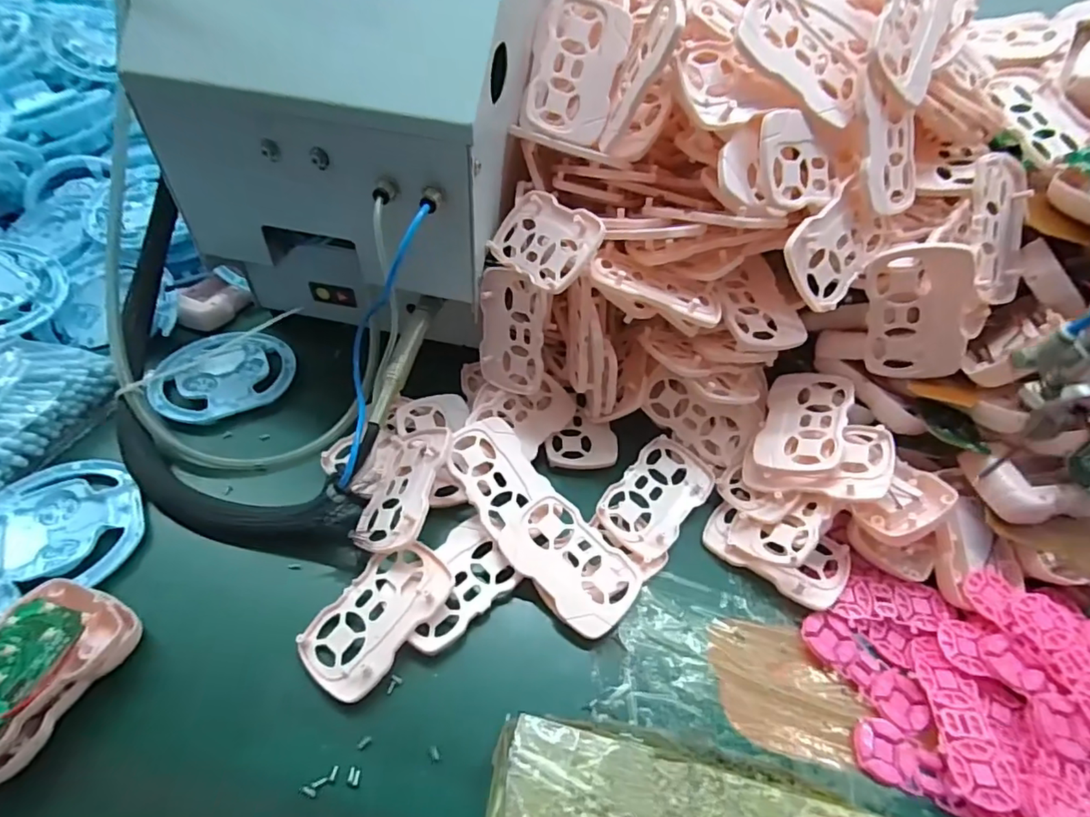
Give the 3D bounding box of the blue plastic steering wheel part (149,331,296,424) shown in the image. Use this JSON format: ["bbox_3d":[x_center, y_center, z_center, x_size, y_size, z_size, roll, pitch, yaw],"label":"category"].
[{"bbox_3d":[-0.262,-0.031,0.443,0.102,0.013,0.094,3,49,-3],"label":"blue plastic steering wheel part"}]

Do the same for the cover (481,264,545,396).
[{"bbox_3d":[-0.024,-0.054,0.386,0.052,0.086,0.007,15,26,26],"label":"cover"}]

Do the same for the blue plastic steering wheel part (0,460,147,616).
[{"bbox_3d":[-0.312,0.080,0.344,0.099,0.022,0.107,-33,59,-29],"label":"blue plastic steering wheel part"}]

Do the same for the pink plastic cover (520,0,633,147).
[{"bbox_3d":[0.019,-0.222,0.357,0.057,0.084,0.012,14,8,-4],"label":"pink plastic cover"}]

